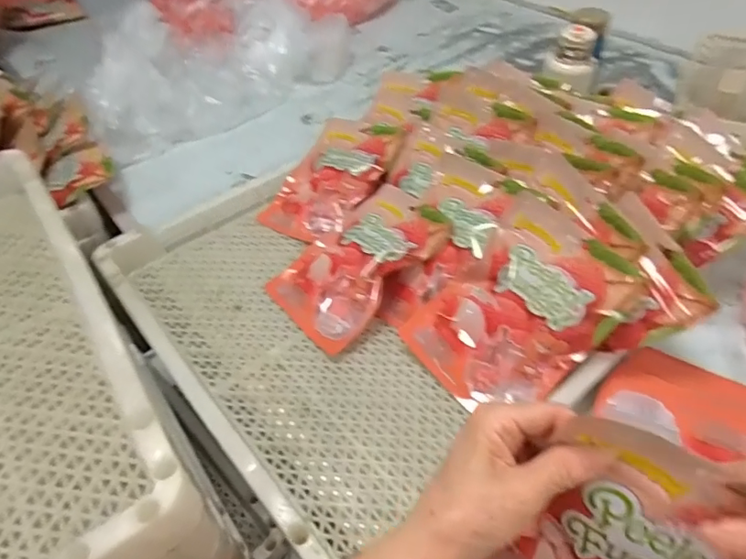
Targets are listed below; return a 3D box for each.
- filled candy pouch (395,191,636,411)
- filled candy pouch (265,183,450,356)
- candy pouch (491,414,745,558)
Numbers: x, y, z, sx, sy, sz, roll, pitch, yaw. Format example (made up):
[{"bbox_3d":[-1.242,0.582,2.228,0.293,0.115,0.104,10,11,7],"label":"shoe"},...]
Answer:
[{"bbox_3d":[0.146,0.034,0.523,0.151,0.031,0.204,44,97,19],"label":"filled candy pouch"},{"bbox_3d":[-0.020,-0.024,0.620,0.209,0.029,0.150,-43,49,-4],"label":"filled candy pouch"},{"bbox_3d":[0.160,0.173,0.307,0.141,0.194,0.036,21,48,23],"label":"candy pouch"}]

